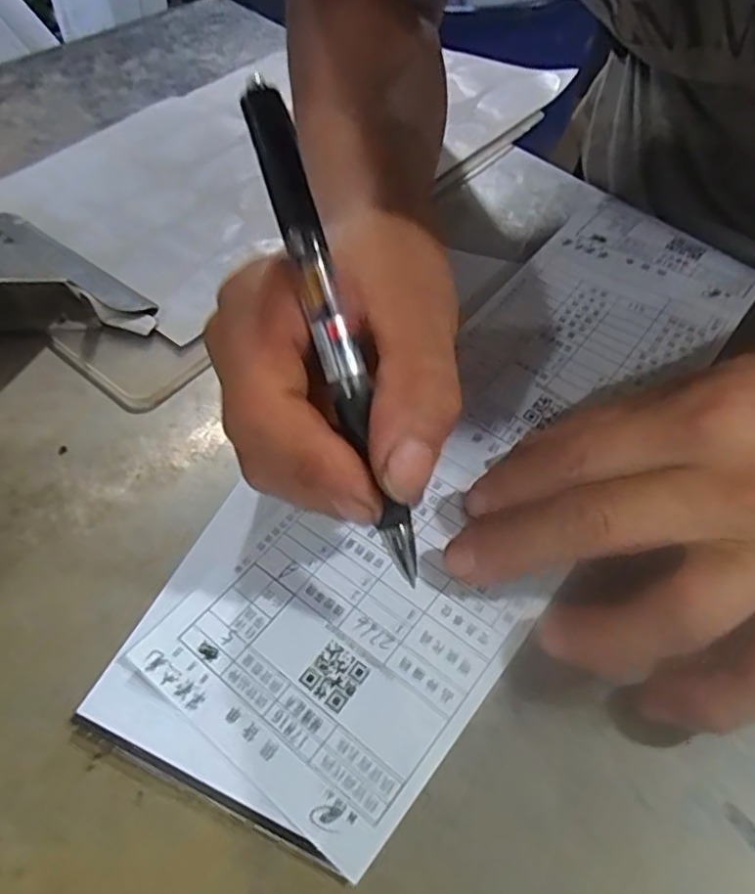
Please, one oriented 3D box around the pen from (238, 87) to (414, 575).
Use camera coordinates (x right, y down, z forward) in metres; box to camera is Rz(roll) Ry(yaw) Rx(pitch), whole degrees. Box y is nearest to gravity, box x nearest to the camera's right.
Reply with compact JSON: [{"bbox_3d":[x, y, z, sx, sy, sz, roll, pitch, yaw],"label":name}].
[{"bbox_3d":[-0.012,-0.032,0.171,0.011,0.009,0.136,-18,90,-8],"label":"pen"}]

